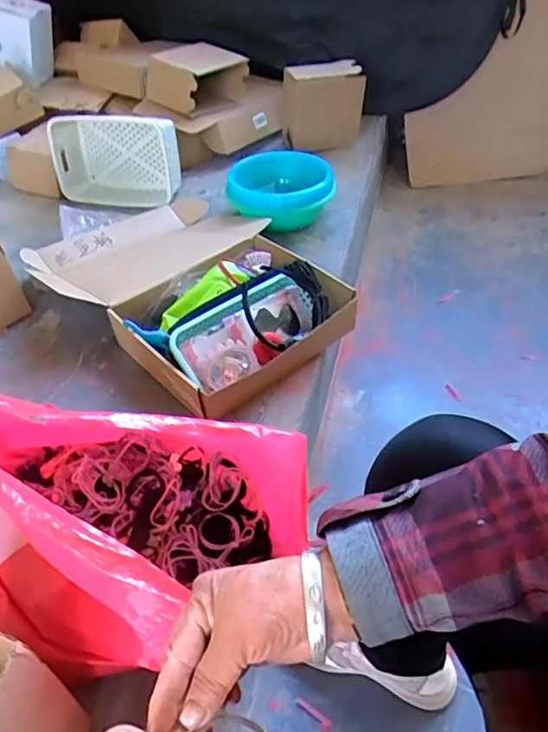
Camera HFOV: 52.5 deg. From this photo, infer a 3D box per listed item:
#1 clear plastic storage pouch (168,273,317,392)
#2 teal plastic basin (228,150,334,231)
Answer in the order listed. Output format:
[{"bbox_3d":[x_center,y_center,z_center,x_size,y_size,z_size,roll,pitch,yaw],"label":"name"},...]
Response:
[{"bbox_3d":[-0.036,-0.055,0.879,0.260,0.077,0.119,-34,50,-28],"label":"clear plastic storage pouch"},{"bbox_3d":[0.009,-0.391,1.257,0.225,0.126,0.166,18,48,23],"label":"teal plastic basin"}]

